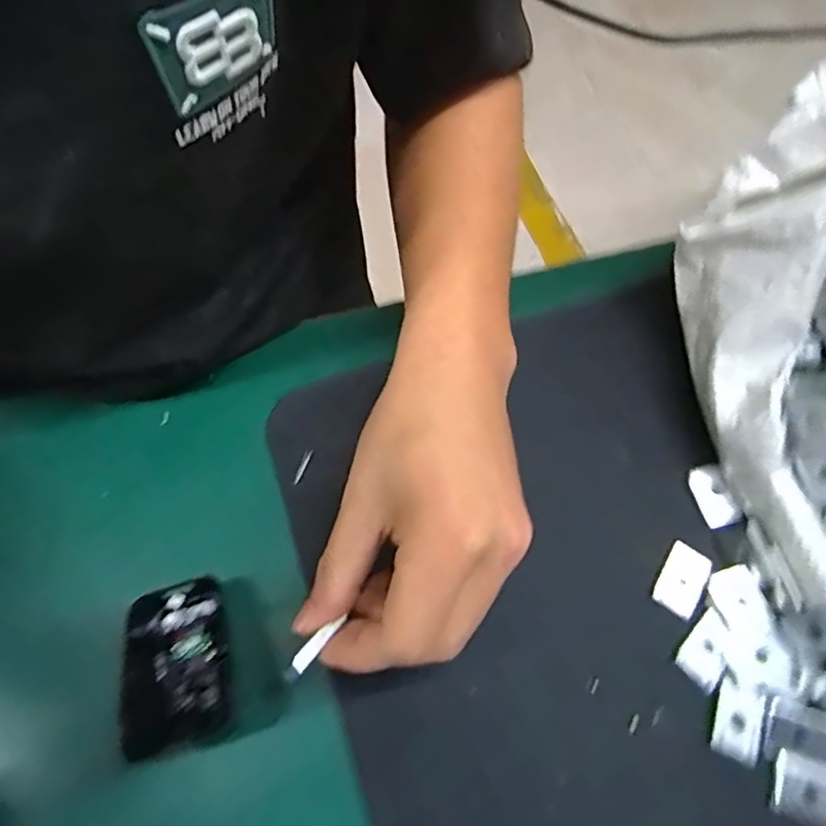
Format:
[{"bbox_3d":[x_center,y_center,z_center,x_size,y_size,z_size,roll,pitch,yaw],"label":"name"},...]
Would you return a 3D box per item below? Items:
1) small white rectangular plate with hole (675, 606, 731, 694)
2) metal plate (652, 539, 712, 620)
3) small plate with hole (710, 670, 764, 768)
[{"bbox_3d":[0.137,0.110,0.256,0.018,0.004,0.033,33,77,23],"label":"small white rectangular plate with hole"},{"bbox_3d":[0.132,0.081,0.269,0.019,0.004,0.033,30,71,17],"label":"metal plate"},{"bbox_3d":[0.144,0.135,0.243,0.018,0.004,0.031,21,64,8],"label":"small plate with hole"}]

